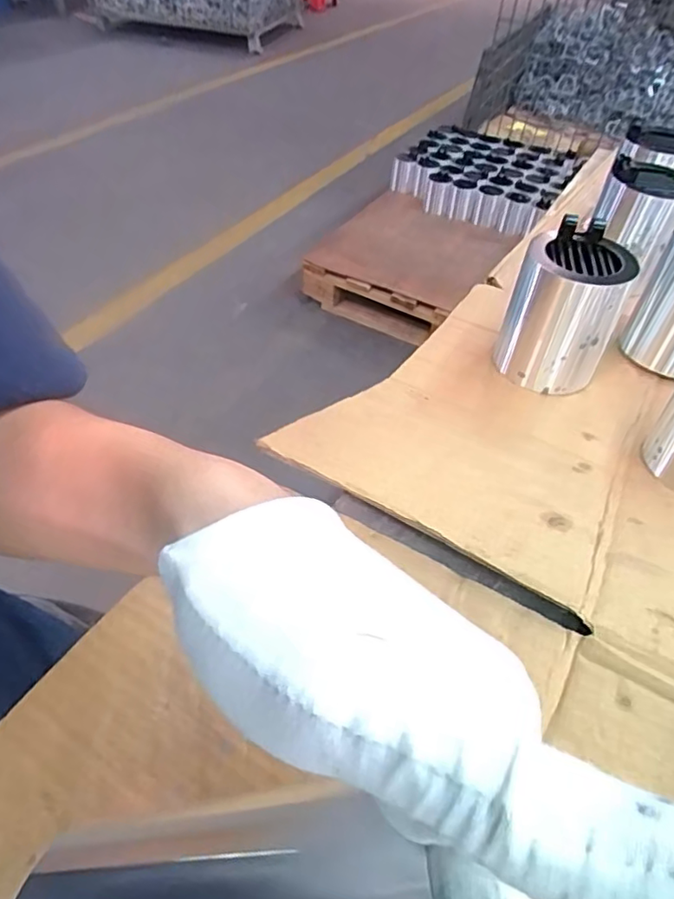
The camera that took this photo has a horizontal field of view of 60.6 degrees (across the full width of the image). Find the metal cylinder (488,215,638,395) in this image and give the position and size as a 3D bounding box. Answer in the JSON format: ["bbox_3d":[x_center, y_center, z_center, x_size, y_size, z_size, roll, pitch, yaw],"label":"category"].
[{"bbox_3d":[0.194,-0.119,0.500,0.087,0.112,0.085,21,49,15],"label":"metal cylinder"}]

